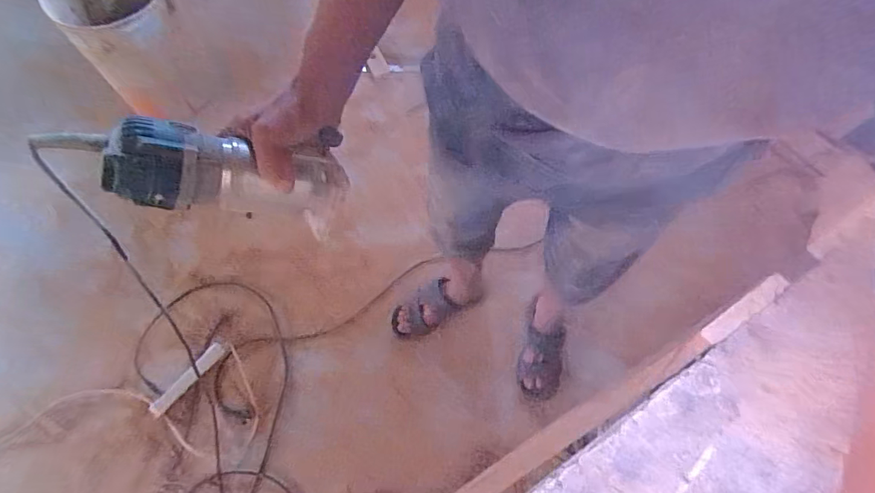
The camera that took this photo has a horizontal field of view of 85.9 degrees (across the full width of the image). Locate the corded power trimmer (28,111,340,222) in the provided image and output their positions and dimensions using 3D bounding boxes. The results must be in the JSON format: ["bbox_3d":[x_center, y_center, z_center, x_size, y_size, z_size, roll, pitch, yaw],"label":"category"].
[{"bbox_3d":[-0.217,-0.071,0.452,0.251,0.085,0.079,5,63,-33],"label":"corded power trimmer"}]

